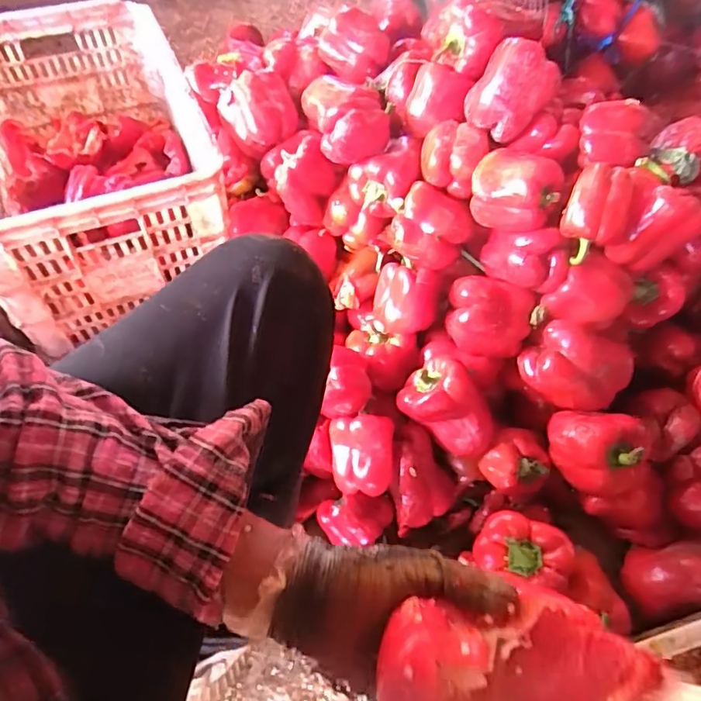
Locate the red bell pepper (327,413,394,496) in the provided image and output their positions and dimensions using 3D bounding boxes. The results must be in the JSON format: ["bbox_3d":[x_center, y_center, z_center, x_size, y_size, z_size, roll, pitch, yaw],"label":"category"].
[{"bbox_3d":[0.014,0.129,0.672,0.077,0.057,0.088,-1,58,-1],"label":"red bell pepper"}]

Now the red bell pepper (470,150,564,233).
[{"bbox_3d":[0.193,-0.190,0.642,0.100,0.072,0.072,18,59,11],"label":"red bell pepper"}]

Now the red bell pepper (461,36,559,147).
[{"bbox_3d":[0.190,-0.312,0.650,0.092,0.085,0.070,28,62,16],"label":"red bell pepper"}]

